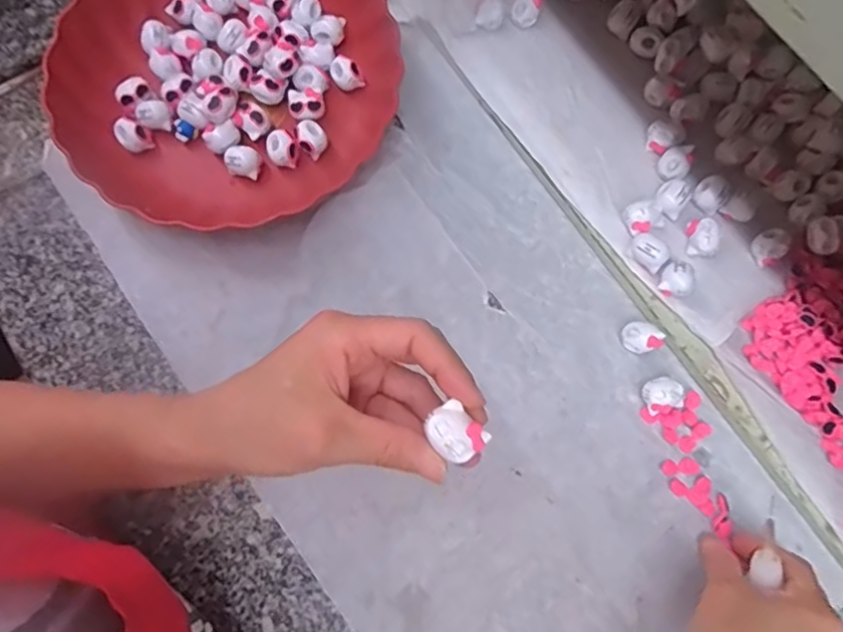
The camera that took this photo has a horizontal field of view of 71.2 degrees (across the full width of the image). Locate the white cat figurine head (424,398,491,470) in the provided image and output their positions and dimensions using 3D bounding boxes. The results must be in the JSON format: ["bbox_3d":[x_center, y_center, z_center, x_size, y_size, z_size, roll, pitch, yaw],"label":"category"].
[{"bbox_3d":[0.016,0.052,0.254,0.026,0.008,0.020,41,83,8],"label":"white cat figurine head"}]

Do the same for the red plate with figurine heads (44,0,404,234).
[{"bbox_3d":[-0.141,-0.178,0.431,0.232,0.045,0.236,0,77,-1],"label":"red plate with figurine heads"}]

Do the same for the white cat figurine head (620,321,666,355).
[{"bbox_3d":[0.153,0.015,0.409,0.023,0.018,0.021,1,77,-1],"label":"white cat figurine head"}]

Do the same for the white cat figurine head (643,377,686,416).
[{"bbox_3d":[0.164,0.054,0.401,0.026,0.017,0.023,-13,77,-4],"label":"white cat figurine head"}]

